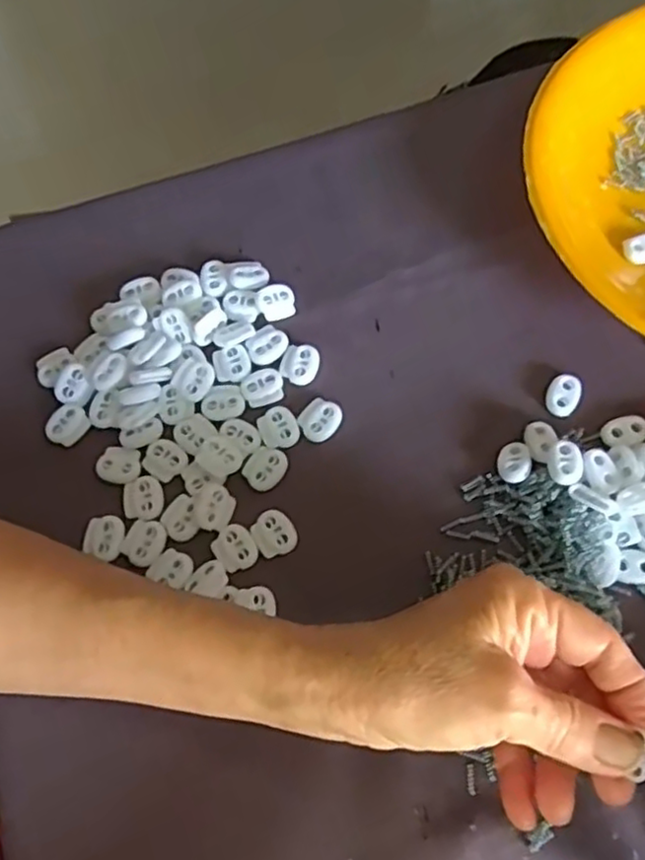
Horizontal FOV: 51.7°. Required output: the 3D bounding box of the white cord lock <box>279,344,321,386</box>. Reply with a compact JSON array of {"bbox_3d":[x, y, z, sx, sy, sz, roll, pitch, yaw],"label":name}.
[{"bbox_3d":[-0.012,-0.035,0.350,0.020,0.006,0.020,3,70,4],"label":"white cord lock"}]

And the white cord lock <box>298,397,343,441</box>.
[{"bbox_3d":[-0.001,-0.005,0.339,0.020,0.005,0.022,35,75,14],"label":"white cord lock"}]

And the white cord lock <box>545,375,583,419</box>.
[{"bbox_3d":[0.122,-0.018,0.336,0.016,0.004,0.022,25,73,11],"label":"white cord lock"}]

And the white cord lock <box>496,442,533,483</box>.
[{"bbox_3d":[0.093,0.016,0.322,0.016,0.005,0.021,-3,59,23],"label":"white cord lock"}]

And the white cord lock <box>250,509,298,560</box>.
[{"bbox_3d":[-0.023,0.049,0.319,0.020,0.004,0.021,-23,70,-5],"label":"white cord lock"}]

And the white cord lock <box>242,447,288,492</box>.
[{"bbox_3d":[-0.028,0.019,0.330,0.019,0.004,0.021,31,74,13],"label":"white cord lock"}]

